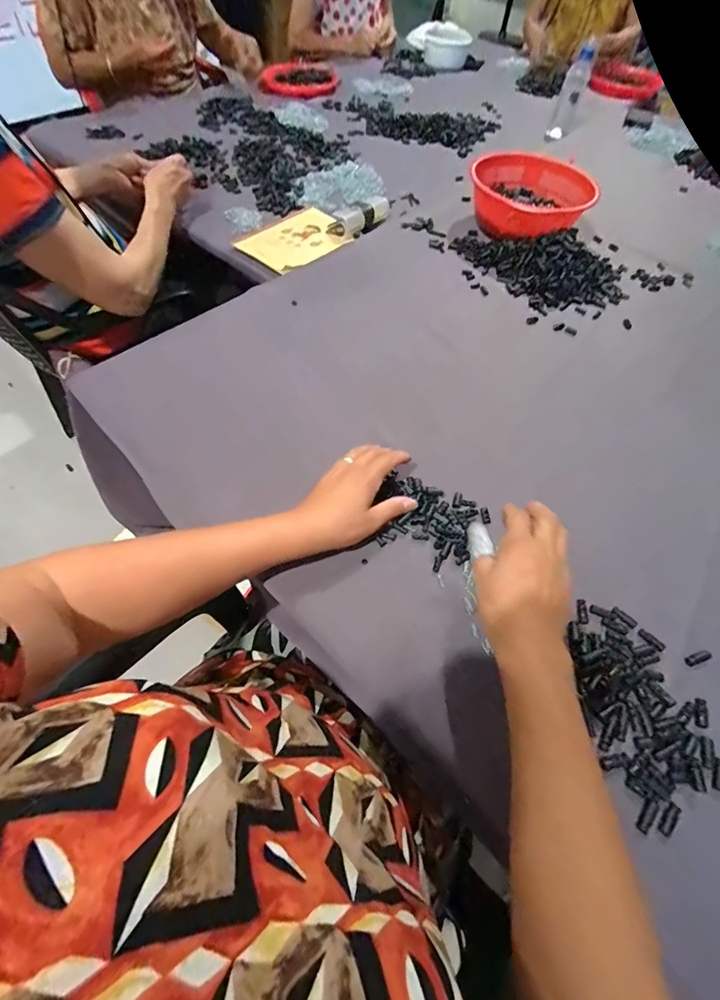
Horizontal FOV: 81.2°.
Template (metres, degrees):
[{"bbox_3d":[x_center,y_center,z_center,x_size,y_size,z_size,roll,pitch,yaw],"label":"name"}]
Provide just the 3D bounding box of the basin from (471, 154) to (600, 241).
[{"bbox_3d":[0.324,-0.586,0.816,0.229,0.072,0.233,1,57,-2],"label":"basin"}]

